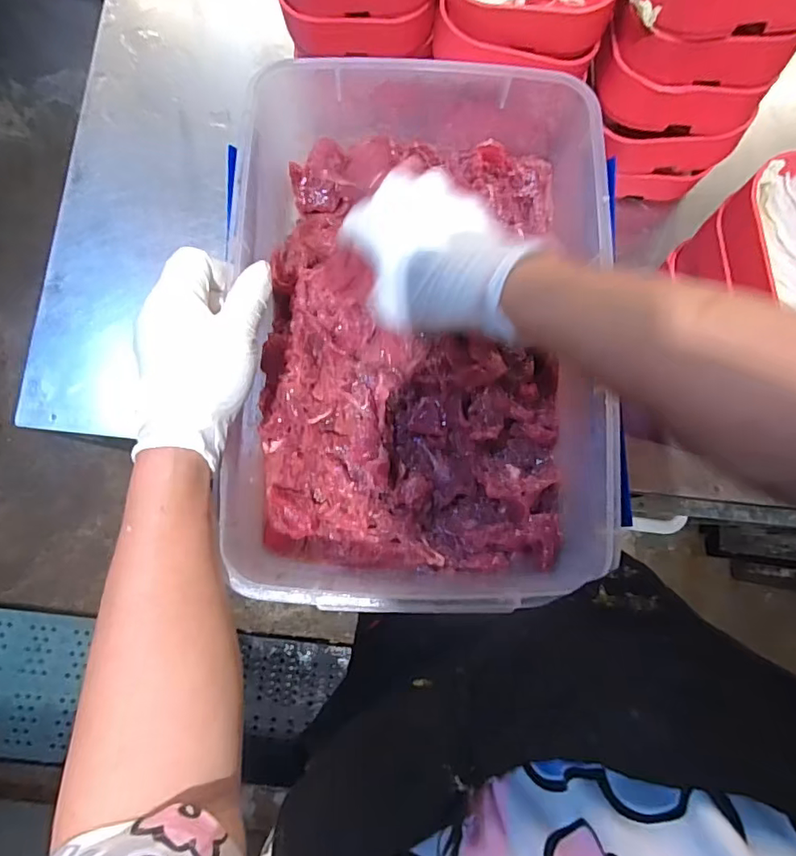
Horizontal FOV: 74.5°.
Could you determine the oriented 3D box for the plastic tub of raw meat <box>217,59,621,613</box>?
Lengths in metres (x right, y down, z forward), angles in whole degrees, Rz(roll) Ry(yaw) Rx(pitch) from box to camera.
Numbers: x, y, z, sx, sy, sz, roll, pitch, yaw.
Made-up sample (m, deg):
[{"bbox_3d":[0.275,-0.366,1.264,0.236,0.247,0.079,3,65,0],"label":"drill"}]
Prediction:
[{"bbox_3d":[0.015,-0.072,0.385,0.242,0.100,0.366,1,83,-3],"label":"plastic tub of raw meat"}]

